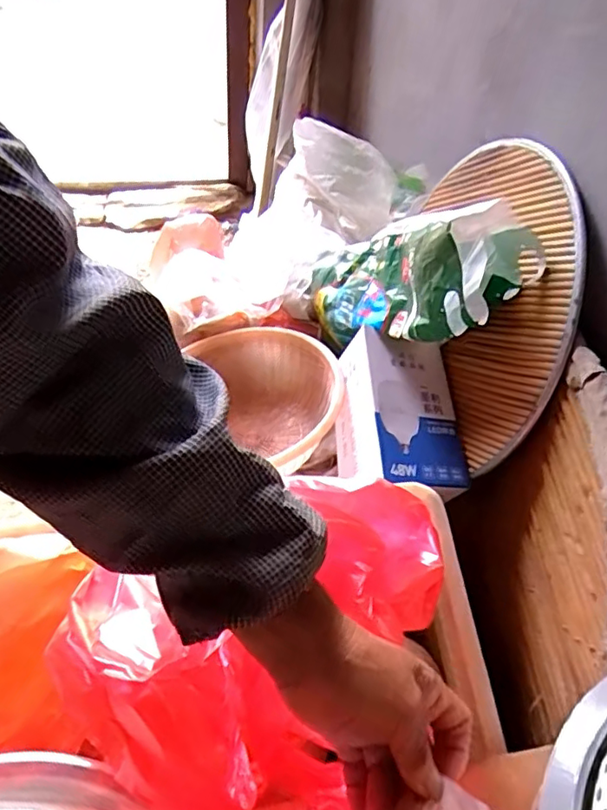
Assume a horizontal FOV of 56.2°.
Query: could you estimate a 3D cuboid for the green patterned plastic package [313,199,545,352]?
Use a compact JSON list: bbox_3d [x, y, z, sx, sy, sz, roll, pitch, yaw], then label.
[{"bbox_3d":[0.137,-0.174,0.808,0.140,0.147,0.391,-33,20,-28],"label":"green patterned plastic package"}]

